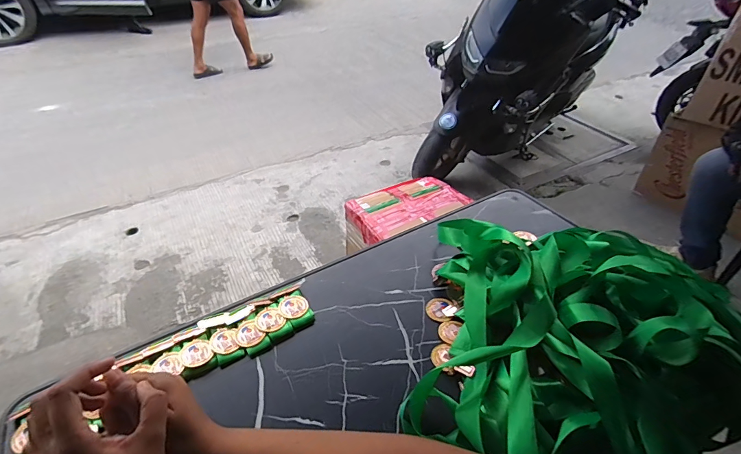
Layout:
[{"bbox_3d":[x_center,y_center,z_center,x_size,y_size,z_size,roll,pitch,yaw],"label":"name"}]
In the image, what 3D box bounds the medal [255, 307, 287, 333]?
[{"bbox_3d":[-0.129,0.118,0.504,0.033,0.004,0.042,-25,48,-31],"label":"medal"}]

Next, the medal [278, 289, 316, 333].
[{"bbox_3d":[-0.100,0.108,0.520,0.038,0.009,0.060,-18,45,-25],"label":"medal"}]

